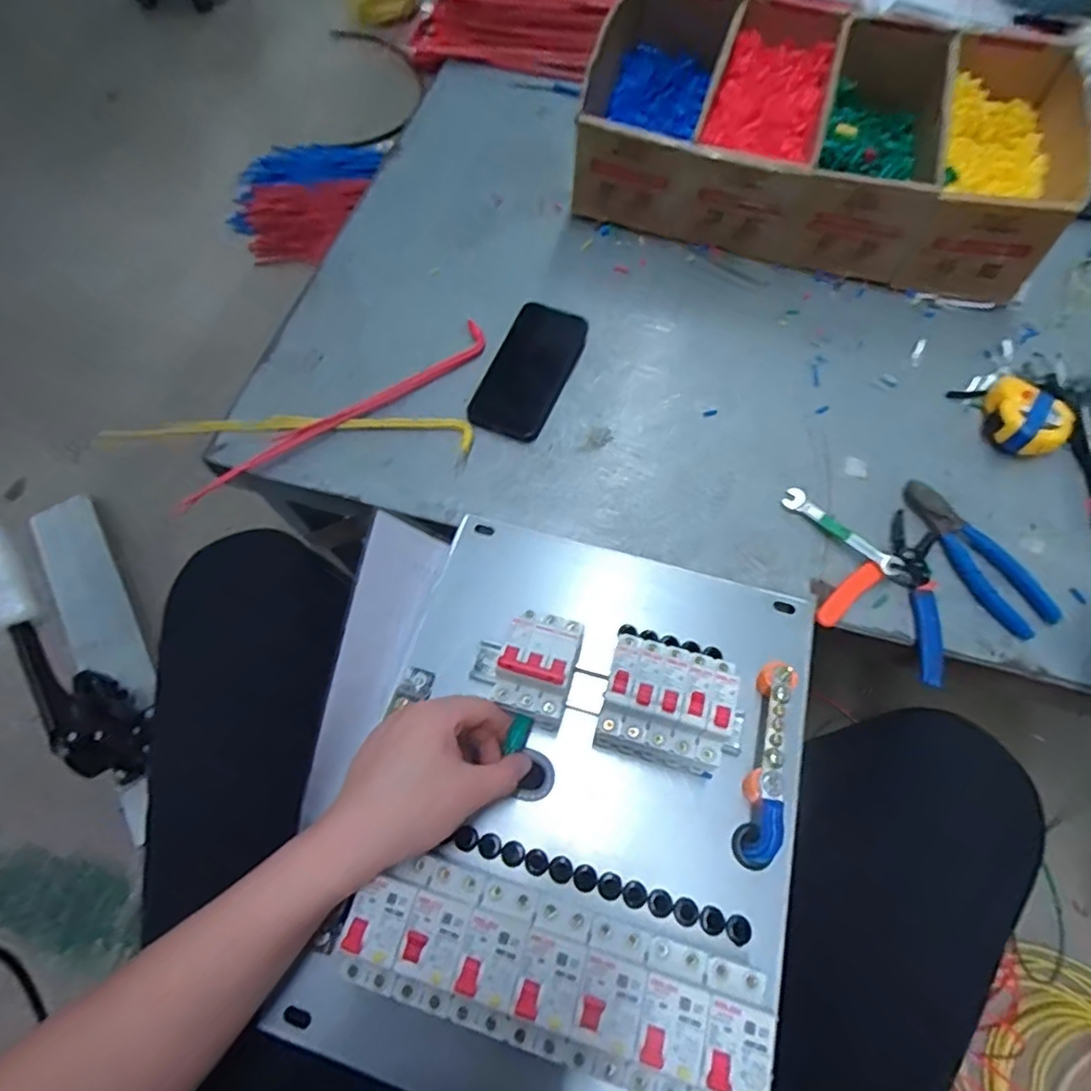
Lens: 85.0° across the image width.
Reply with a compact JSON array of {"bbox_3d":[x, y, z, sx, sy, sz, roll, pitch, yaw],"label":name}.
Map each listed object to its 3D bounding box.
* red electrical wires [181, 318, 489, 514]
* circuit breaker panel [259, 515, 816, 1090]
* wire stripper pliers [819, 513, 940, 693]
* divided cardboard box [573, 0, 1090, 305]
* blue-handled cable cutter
[{"bbox_3d":[-0.206,-0.135,0.603,0.355,0.010,0.038,-37,69,-16],"label":"red electrical wires"},{"bbox_3d":[0.033,0.176,0.429,0.316,0.099,0.405,13,64,7],"label":"circuit breaker panel"},{"bbox_3d":[0.317,0.036,0.529,0.103,0.017,0.139,30,67,14],"label":"wire stripper pliers"},{"bbox_3d":[0.323,-0.509,0.732,0.528,0.122,0.343,18,65,9],"label":"divided cardboard box"},{"bbox_3d":[0.393,0.006,0.544,0.047,0.018,0.161,-24,66,-11],"label":"blue-handled cable cutter"}]

